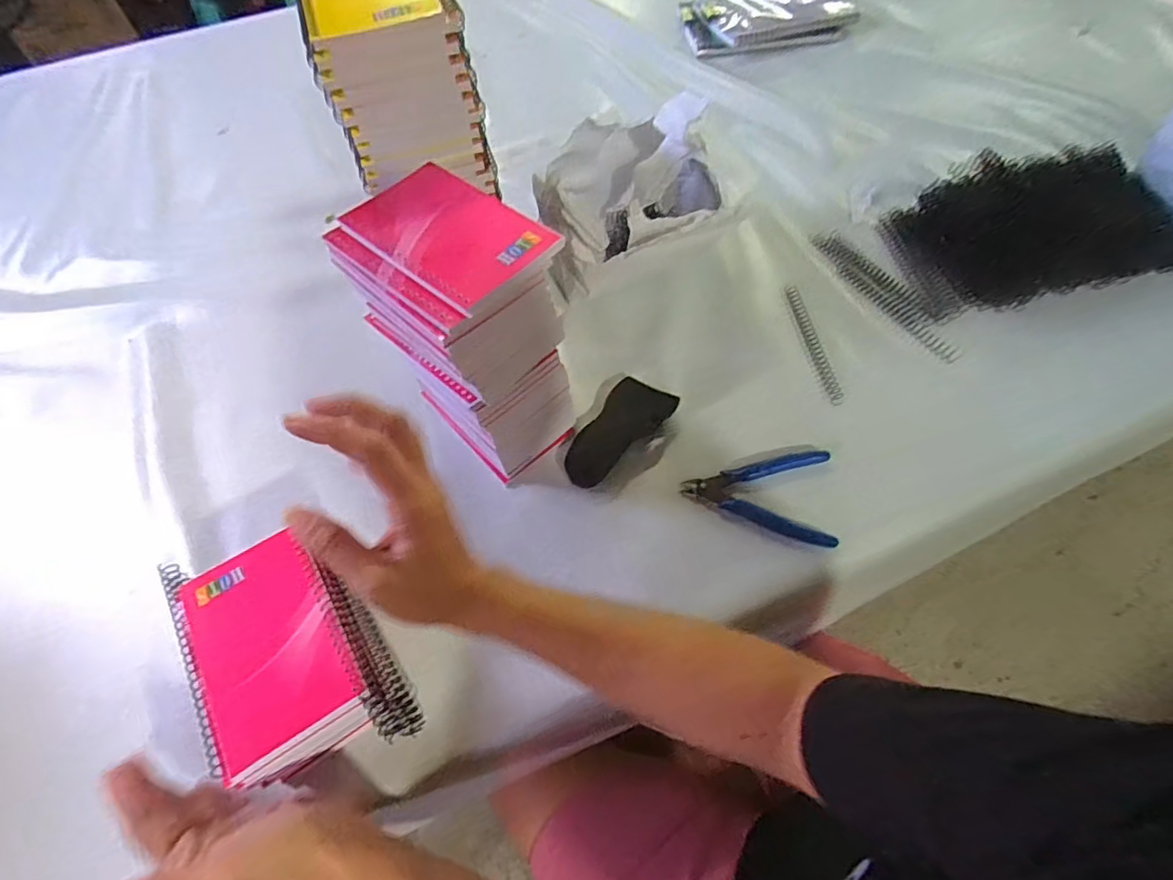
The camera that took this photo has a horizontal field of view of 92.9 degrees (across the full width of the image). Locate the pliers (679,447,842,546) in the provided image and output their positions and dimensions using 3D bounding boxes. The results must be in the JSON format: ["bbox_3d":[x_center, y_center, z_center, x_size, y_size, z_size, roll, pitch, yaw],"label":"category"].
[{"bbox_3d":[0.151,0.031,0.468,0.121,0.010,0.083,21,62,14],"label":"pliers"}]

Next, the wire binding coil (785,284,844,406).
[{"bbox_3d":[0.219,-0.096,0.540,0.011,0.012,0.148,-6,59,-2],"label":"wire binding coil"}]

